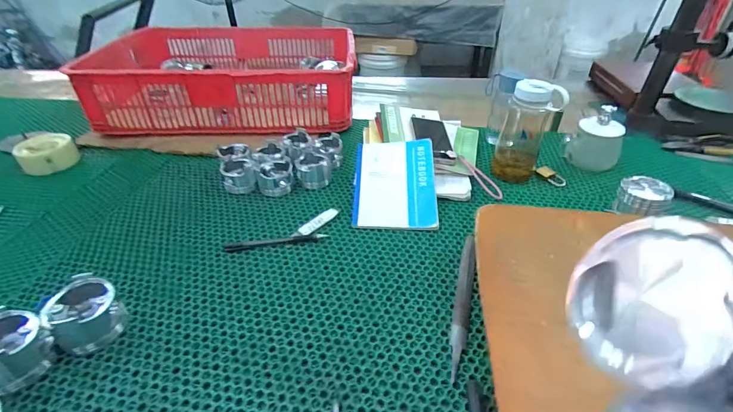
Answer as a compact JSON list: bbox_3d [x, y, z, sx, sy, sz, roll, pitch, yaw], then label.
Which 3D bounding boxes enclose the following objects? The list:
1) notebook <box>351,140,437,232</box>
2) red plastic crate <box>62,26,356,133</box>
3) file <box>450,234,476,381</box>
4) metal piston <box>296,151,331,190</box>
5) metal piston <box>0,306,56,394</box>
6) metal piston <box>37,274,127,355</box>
[{"bbox_3d":[0.050,-0.043,0.659,0.139,0.010,0.197,-1,53,5],"label":"notebook"},{"bbox_3d":[-0.335,-0.337,0.979,0.583,0.160,0.475,-1,36,0],"label":"red plastic crate"},{"bbox_3d":[0.128,0.116,0.488,0.020,0.008,0.234,9,37,14],"label":"file"},{"bbox_3d":[-0.100,-0.068,0.706,0.062,0.048,0.063,-1,36,0],"label":"metal piston"},{"bbox_3d":[-0.374,0.148,0.385,0.065,0.056,0.070,-1,36,1],"label":"metal piston"},{"bbox_3d":[-0.322,0.128,0.430,0.068,0.066,0.068,-1,36,1],"label":"metal piston"}]

